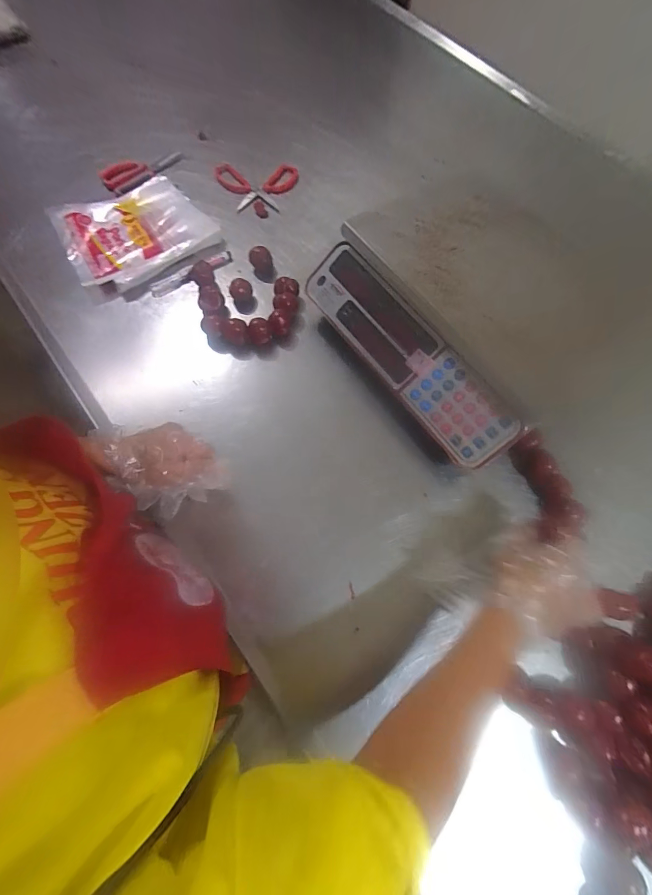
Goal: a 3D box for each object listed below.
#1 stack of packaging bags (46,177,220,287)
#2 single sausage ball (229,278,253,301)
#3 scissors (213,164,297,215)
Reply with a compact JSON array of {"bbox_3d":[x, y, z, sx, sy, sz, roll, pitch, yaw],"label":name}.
[{"bbox_3d":[-0.301,-0.346,0.605,0.223,0.040,0.174,-31,74,-13],"label":"stack of packaging bags"},{"bbox_3d":[-0.128,-0.240,0.570,0.031,0.025,0.025,-2,69,-4],"label":"single sausage ball"},{"bbox_3d":[-0.124,-0.463,0.669,0.145,0.017,0.099,0,69,-3],"label":"scissors"}]

